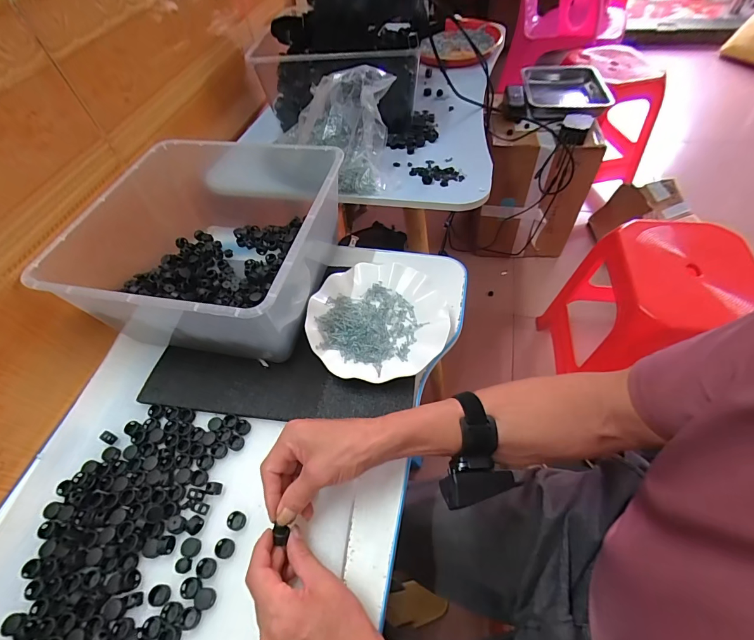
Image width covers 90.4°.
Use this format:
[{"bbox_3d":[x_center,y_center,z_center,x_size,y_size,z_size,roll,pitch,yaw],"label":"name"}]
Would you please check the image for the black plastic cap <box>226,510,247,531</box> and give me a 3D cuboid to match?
[{"bbox_3d":[-0.145,0.207,0.386,0.019,0.011,0.017,9,56,11],"label":"black plastic cap"}]

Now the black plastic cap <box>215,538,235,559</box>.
[{"bbox_3d":[-0.151,0.227,0.372,0.017,0.005,0.017,-2,54,3],"label":"black plastic cap"}]

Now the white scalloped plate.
[{"bbox_3d":[0.003,-0.002,0.499,0.180,0.026,0.177,-2,54,3],"label":"white scalloped plate"}]

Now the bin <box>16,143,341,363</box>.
[{"bbox_3d":[-0.222,-0.105,0.518,0.321,0.142,0.307,8,56,11],"label":"bin"}]

